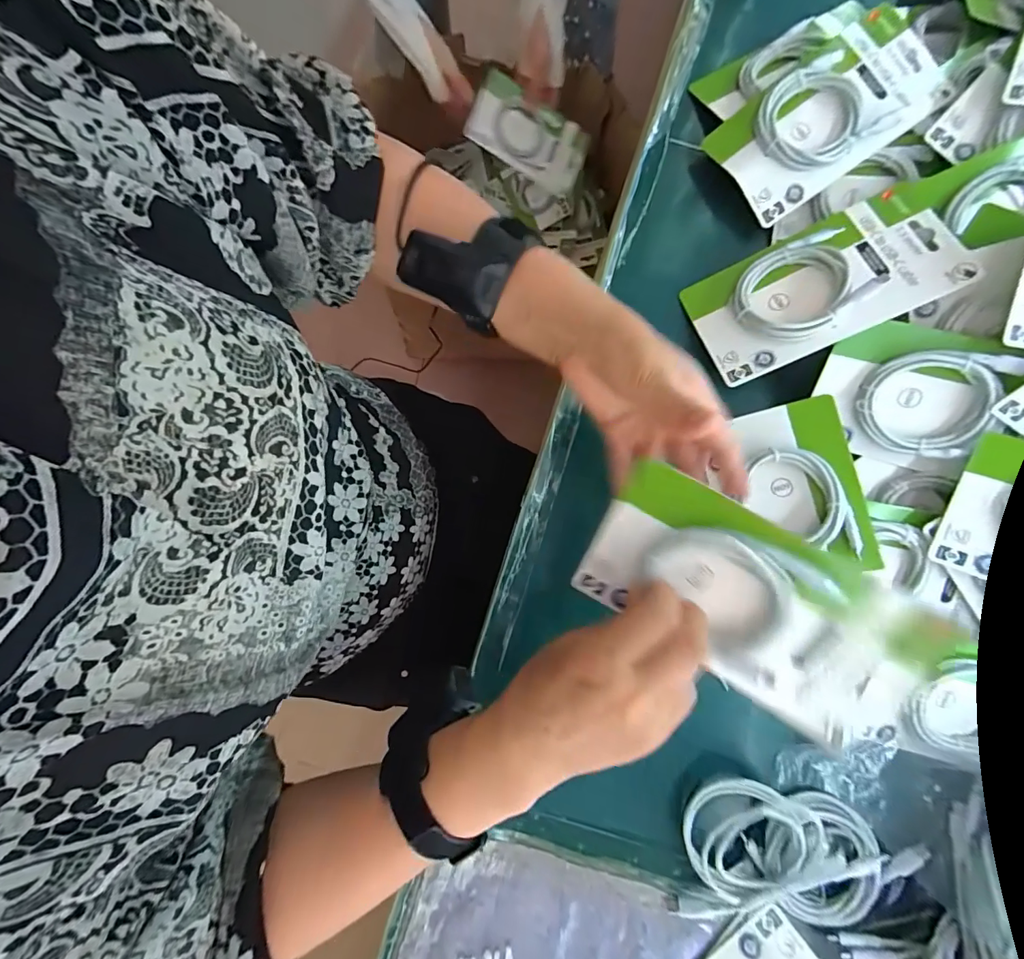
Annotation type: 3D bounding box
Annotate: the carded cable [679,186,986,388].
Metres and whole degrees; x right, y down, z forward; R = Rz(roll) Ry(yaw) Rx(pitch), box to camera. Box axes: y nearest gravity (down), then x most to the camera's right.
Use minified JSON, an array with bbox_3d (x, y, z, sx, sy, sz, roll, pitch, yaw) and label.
[{"bbox_3d":[0.240,-0.154,0.357,0.179,0.018,0.101,-24,72,14],"label":"carded cable"}]

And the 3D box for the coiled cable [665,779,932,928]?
[{"bbox_3d":[0.212,0.274,0.327,0.174,0.032,0.094,6,84,-5],"label":"coiled cable"}]

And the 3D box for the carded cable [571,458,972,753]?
[{"bbox_3d":[0.133,0.072,0.264,0.178,0.027,0.100,32,118,13],"label":"carded cable"}]

